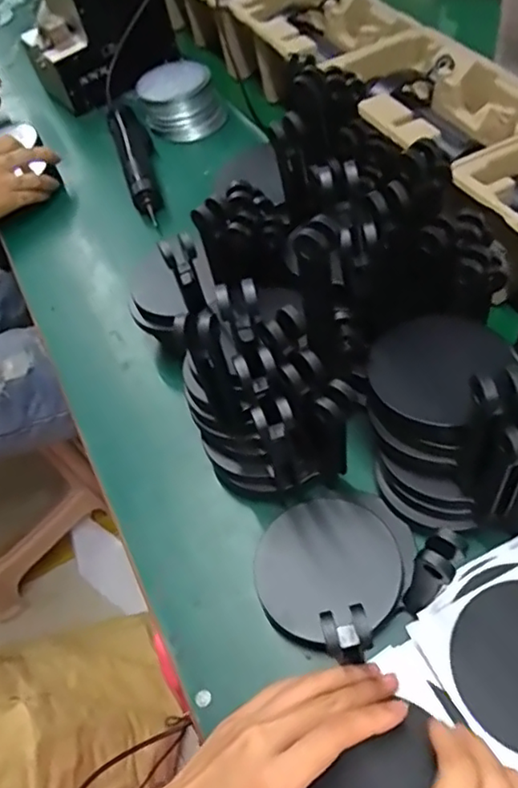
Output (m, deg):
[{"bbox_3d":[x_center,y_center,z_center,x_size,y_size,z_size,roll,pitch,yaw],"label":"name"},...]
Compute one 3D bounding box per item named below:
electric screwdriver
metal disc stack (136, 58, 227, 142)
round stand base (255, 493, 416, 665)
[{"bbox_3d":[-0.153,-0.297,0.755,0.041,0.041,0.234,-17,56,-7],"label":"electric screwdriver"},{"bbox_3d":[-0.107,-0.395,0.807,0.107,0.053,0.108,-16,56,-6],"label":"metal disc stack"},{"bbox_3d":[0.053,0.119,0.421,0.098,0.015,0.114,26,62,21],"label":"round stand base"}]

